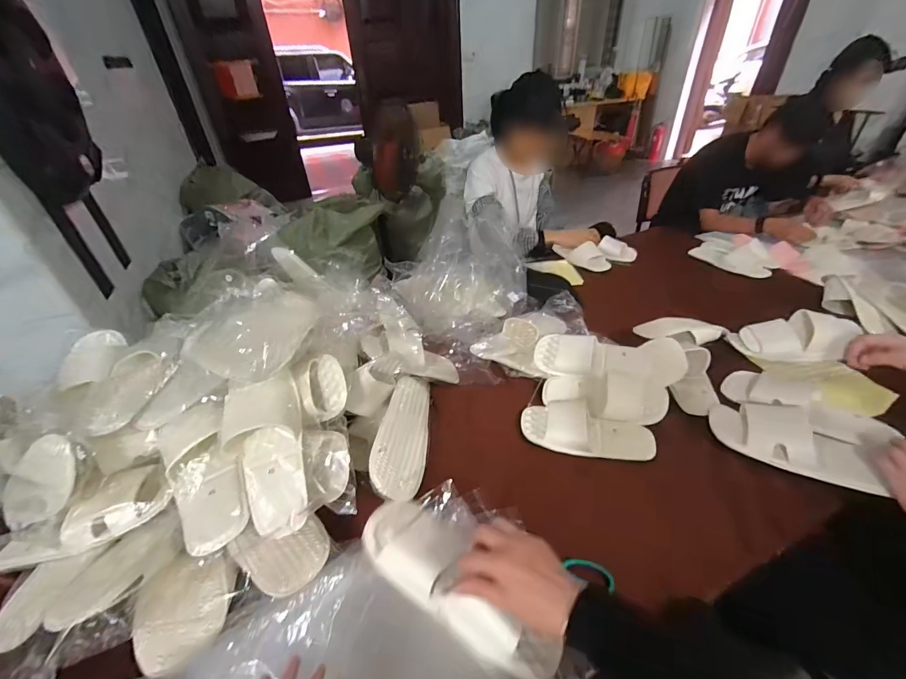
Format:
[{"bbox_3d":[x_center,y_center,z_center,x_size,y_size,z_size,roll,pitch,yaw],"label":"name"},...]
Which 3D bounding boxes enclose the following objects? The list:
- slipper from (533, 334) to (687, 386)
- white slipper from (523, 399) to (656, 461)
[{"bbox_3d":[0.331,0.045,0.814,0.306,0.073,0.118,6,38,12],"label":"slipper"},{"bbox_3d":[0.245,0.168,0.712,0.238,0.050,0.091,13,40,20],"label":"white slipper"}]

